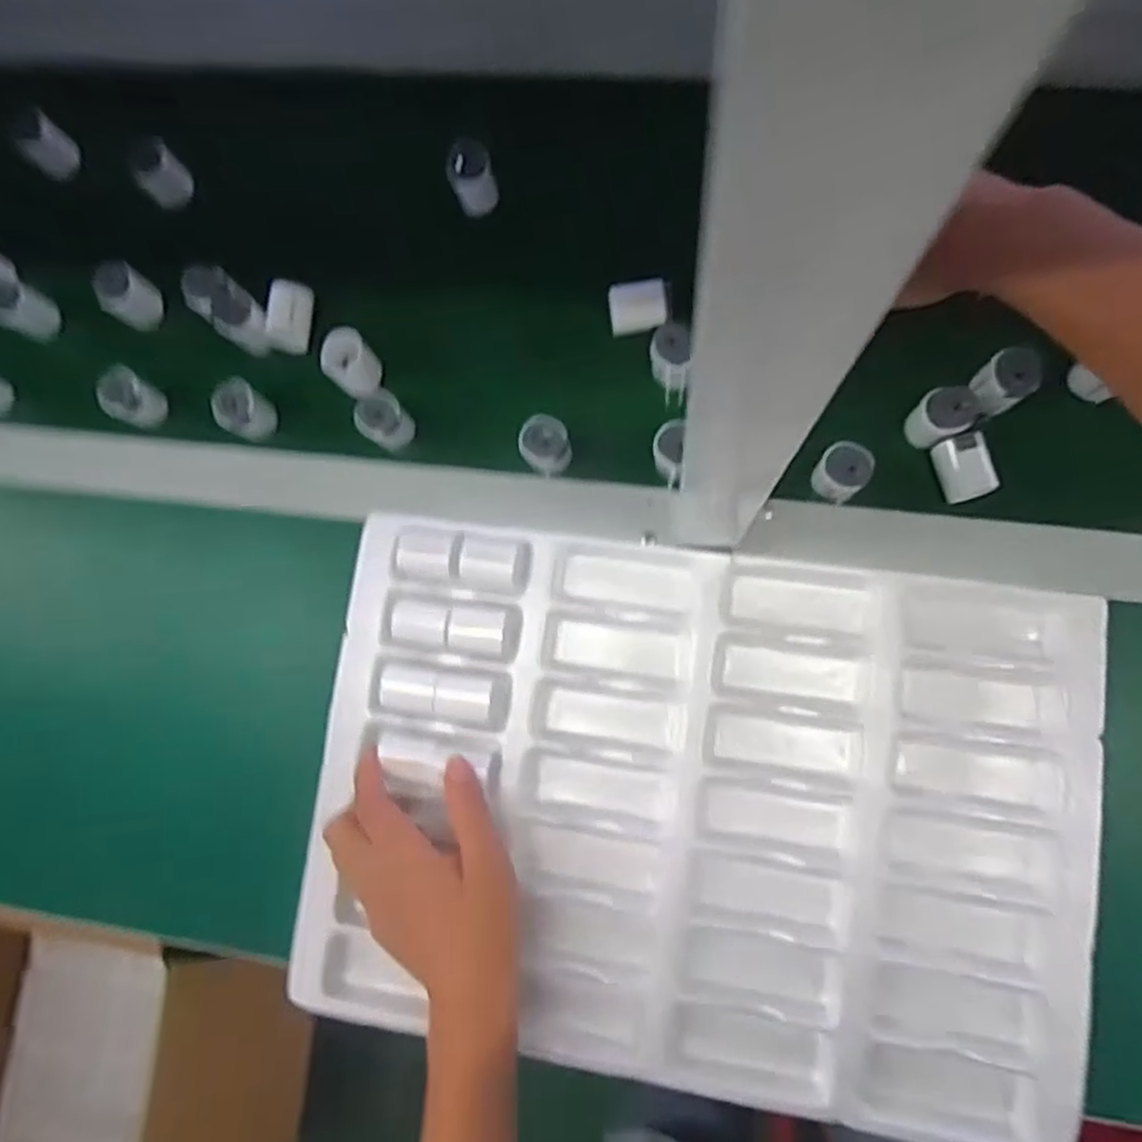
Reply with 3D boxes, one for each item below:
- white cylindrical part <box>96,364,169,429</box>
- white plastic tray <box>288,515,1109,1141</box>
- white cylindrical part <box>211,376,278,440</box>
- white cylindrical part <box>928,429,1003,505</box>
[{"bbox_3d":[-0.319,-0.125,0.557,0.034,0.036,0.034,0,86,4],"label":"white cylindrical part"},{"bbox_3d":[0.069,0.144,0.476,0.450,0.042,0.319,6,84,7],"label":"white plastic tray"},{"bbox_3d":[-0.231,-0.113,0.545,0.026,0.041,0.033,38,90,6],"label":"white cylindrical part"},{"bbox_3d":[0.247,-0.064,0.485,0.028,0.034,0.039,-15,85,3],"label":"white cylindrical part"}]

